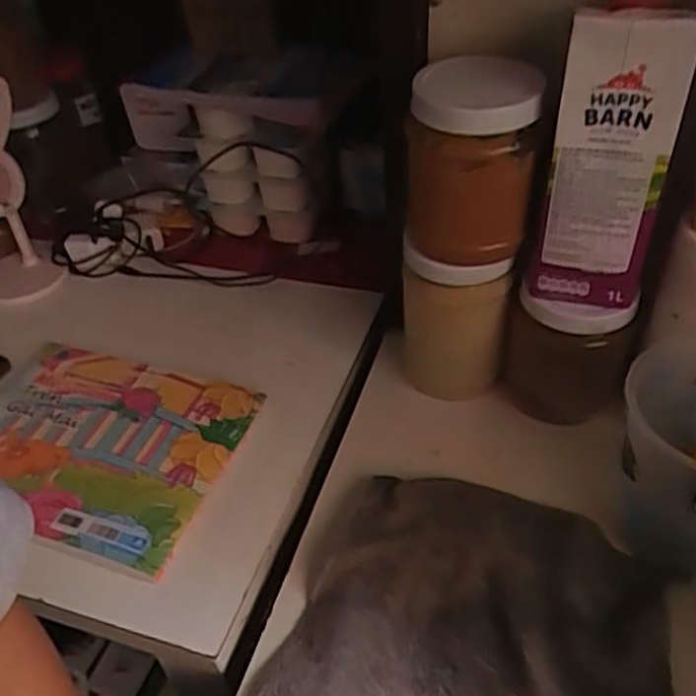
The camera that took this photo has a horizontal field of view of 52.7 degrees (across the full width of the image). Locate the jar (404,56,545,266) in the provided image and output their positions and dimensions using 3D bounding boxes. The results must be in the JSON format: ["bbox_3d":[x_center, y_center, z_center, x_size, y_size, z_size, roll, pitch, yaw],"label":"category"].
[{"bbox_3d":[0.087,-0.139,0.515,0.090,0.125,0.089,-1,43,6],"label":"jar"}]

